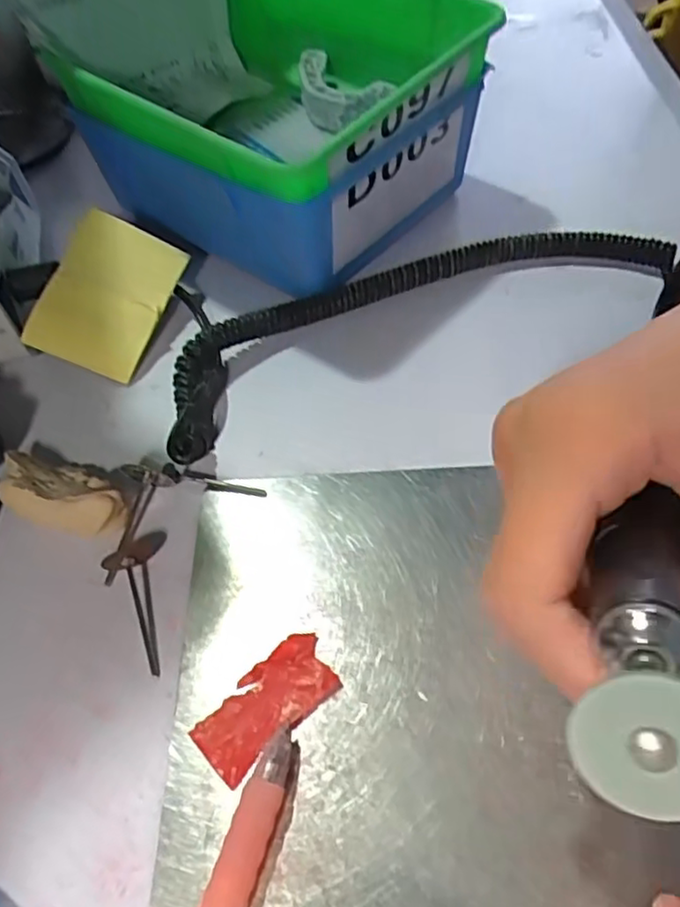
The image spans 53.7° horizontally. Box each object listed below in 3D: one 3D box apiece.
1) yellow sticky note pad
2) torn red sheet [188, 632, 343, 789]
[{"bbox_3d":[-0.108,-0.075,0.312,0.051,0.009,0.072,22,72,-6],"label":"yellow sticky note pad"},{"bbox_3d":[-0.023,0.080,0.214,0.047,0.004,0.024,-38,60,-21],"label":"torn red sheet"}]

